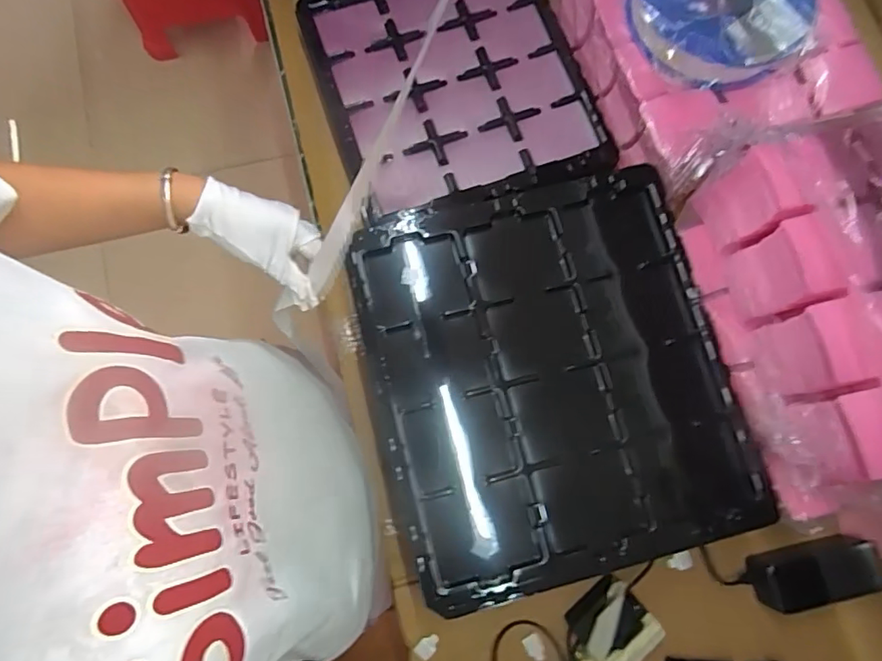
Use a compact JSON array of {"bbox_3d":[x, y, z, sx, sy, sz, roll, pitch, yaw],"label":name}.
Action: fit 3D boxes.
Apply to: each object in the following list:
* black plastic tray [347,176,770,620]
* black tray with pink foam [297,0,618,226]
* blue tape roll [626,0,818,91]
[{"bbox_3d":[0.105,0.042,0.516,0.327,0.036,0.376,-14,79,-4],"label":"black plastic tray"},{"bbox_3d":[0.014,-0.335,0.704,0.319,0.029,0.361,-18,79,-4],"label":"black tray with pink foam"},{"bbox_3d":[0.328,-0.390,0.618,0.197,0.050,0.201,0,78,-1],"label":"blue tape roll"}]

